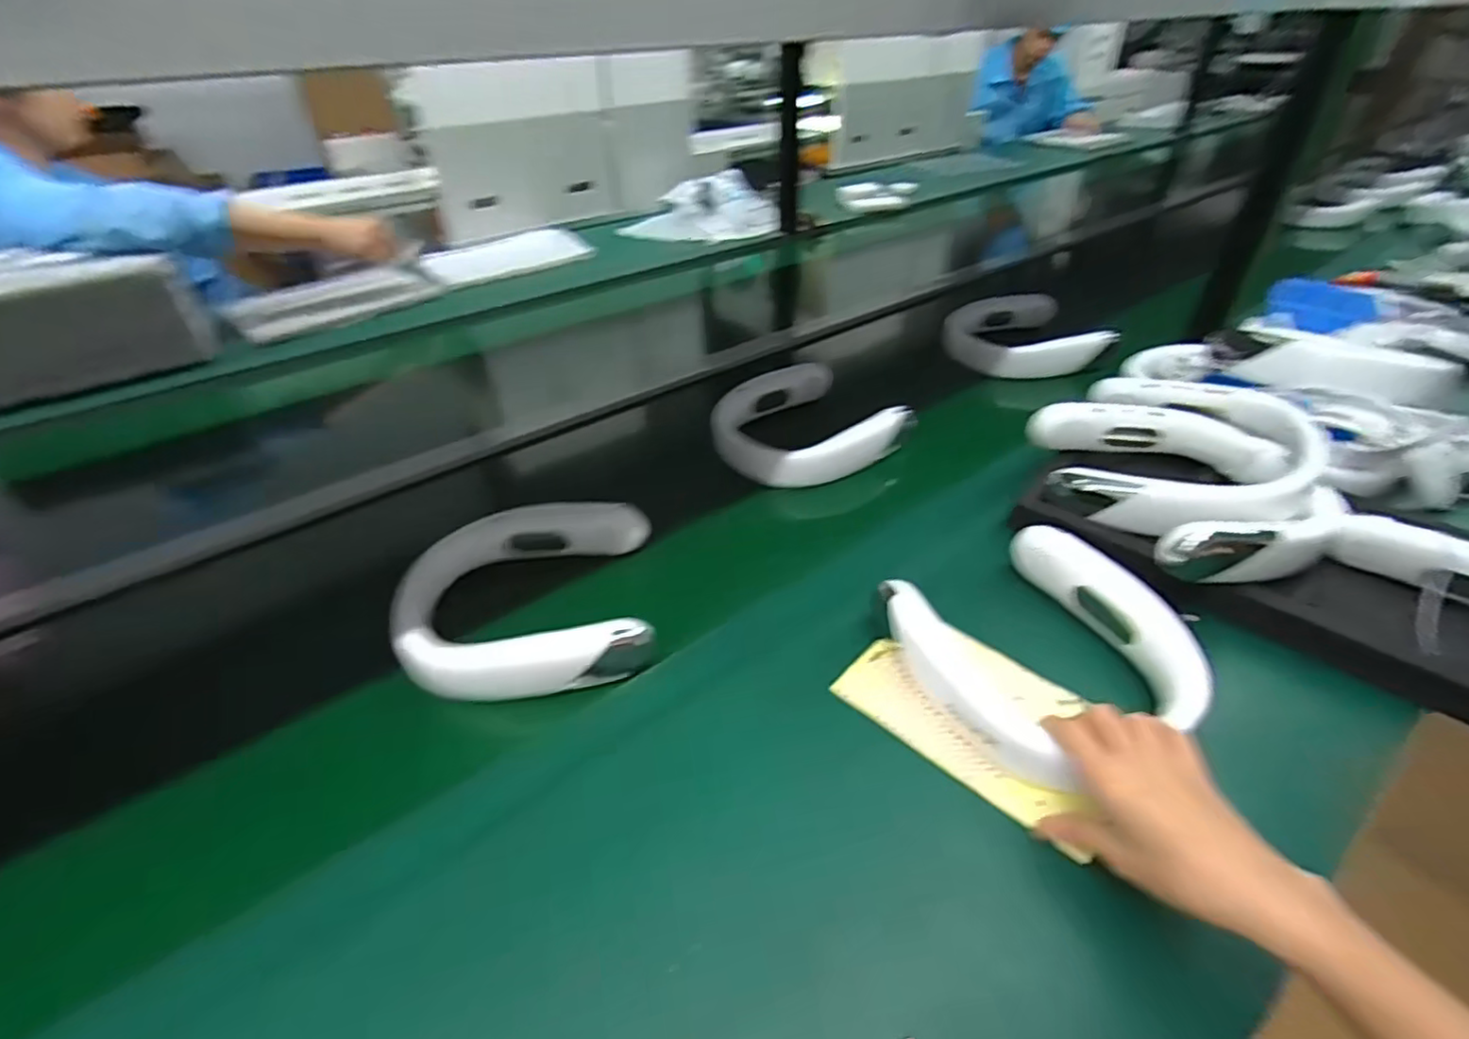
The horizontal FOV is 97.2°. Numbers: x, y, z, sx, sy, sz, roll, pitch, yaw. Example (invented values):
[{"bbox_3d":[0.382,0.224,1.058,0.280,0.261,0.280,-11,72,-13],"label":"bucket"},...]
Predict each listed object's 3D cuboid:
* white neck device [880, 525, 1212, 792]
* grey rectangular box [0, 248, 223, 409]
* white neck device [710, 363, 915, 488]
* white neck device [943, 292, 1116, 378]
[{"bbox_3d":[0.228,0.094,0.480,0.183,0.051,0.189,-18,42,-21],"label":"white neck device"},{"bbox_3d":[-0.998,-0.297,0.950,0.331,0.151,0.248,-29,47,-31],"label":"grey rectangular box"},{"bbox_3d":[0.075,-0.117,0.778,0.198,0.048,0.197,-22,43,-25],"label":"white neck device"},{"bbox_3d":[0.420,-0.265,0.946,0.179,0.060,0.192,0,39,0],"label":"white neck device"}]

